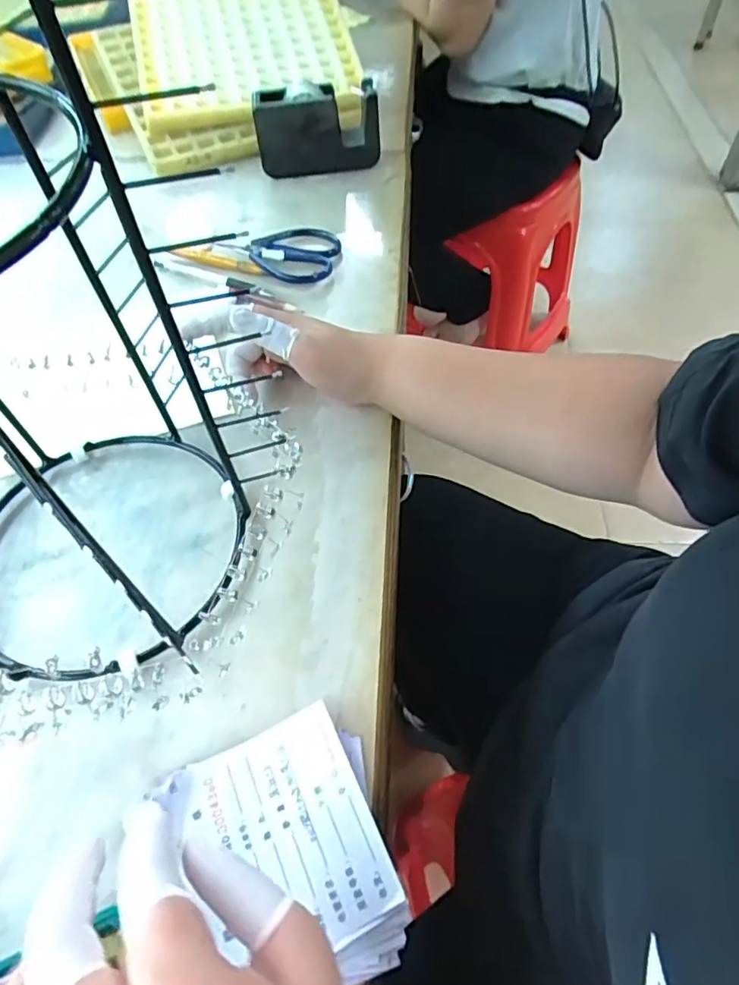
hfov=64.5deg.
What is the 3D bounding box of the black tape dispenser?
[{"bbox_3d":[-0.054,-0.382,0.624,0.127,0.077,0.048,-1,55,1],"label":"black tape dispenser"}]

